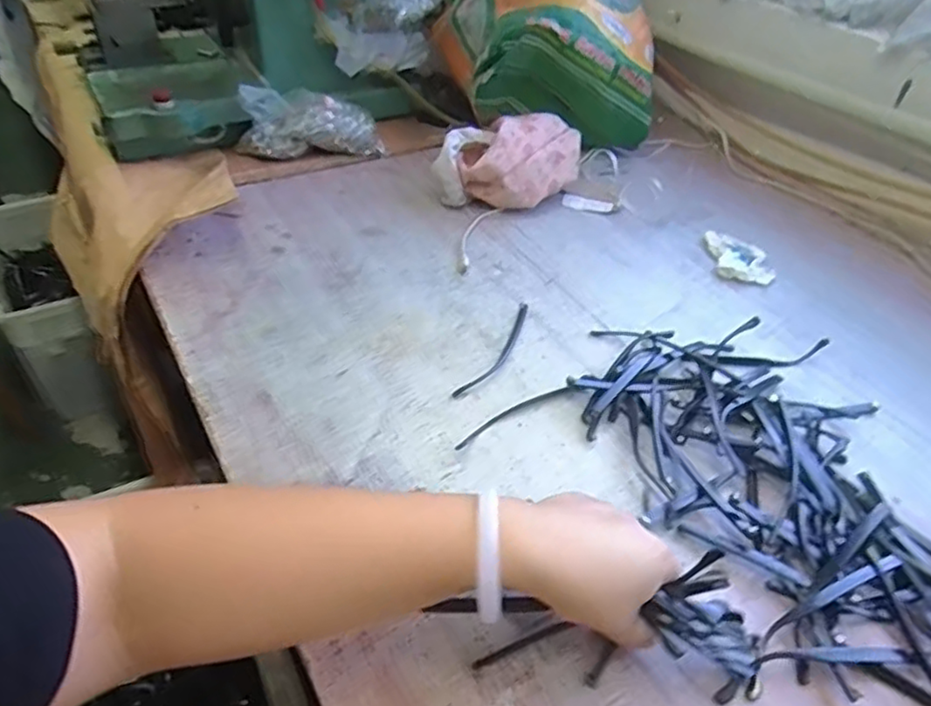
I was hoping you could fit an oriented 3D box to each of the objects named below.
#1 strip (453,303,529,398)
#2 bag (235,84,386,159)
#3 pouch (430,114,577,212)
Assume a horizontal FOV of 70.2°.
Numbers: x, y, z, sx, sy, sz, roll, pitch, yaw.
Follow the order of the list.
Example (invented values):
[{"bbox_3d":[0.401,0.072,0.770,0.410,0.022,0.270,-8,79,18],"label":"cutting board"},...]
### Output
[{"bbox_3d":[0.031,-0.004,0.591,0.020,0.004,0.143,21,44,19],"label":"strip"},{"bbox_3d":[-0.198,-0.291,0.840,0.177,0.083,0.056,-7,42,-12],"label":"bag"},{"bbox_3d":[0.049,-0.231,0.782,0.188,0.085,0.118,-11,43,-17],"label":"pouch"}]

